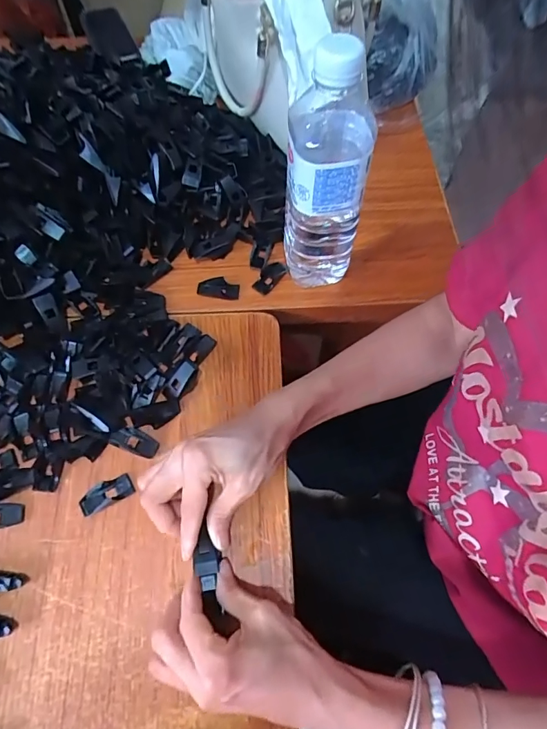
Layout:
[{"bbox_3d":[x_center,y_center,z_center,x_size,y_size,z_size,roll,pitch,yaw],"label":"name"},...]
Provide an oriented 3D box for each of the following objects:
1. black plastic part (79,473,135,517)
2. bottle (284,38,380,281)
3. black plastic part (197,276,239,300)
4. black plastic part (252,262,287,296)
[{"bbox_3d":[-0.135,0.104,0.356,0.042,0.009,0.021,-32,68,-15],"label":"black plastic part"},{"bbox_3d":[0.044,-0.153,0.376,0.065,0.219,0.065,4,63,2],"label":"bottle"},{"bbox_3d":[-0.057,-0.079,0.453,0.043,0.009,0.022,8,64,4],"label":"black plastic part"},{"bbox_3d":[-0.004,-0.091,0.461,0.021,0.006,0.041,36,69,16],"label":"black plastic part"}]

